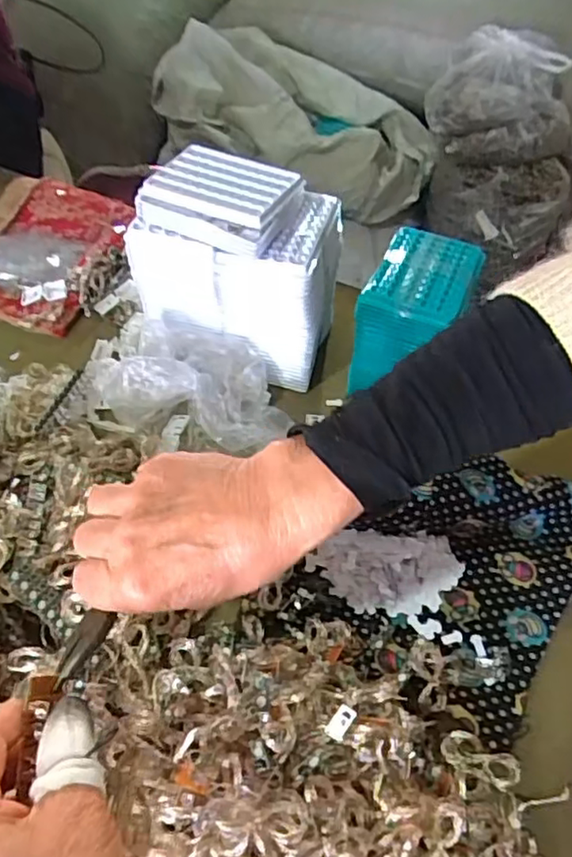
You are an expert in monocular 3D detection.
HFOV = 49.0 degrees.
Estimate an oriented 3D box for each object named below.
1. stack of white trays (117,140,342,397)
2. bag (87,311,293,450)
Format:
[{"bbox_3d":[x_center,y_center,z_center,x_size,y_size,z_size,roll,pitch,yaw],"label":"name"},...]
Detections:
[{"bbox_3d":[-0.049,-0.168,0.645,0.193,0.180,0.118,14,49,6],"label":"stack of white trays"},{"bbox_3d":[-0.082,-0.045,0.626,0.179,0.072,0.118,19,50,10],"label":"bag"}]

